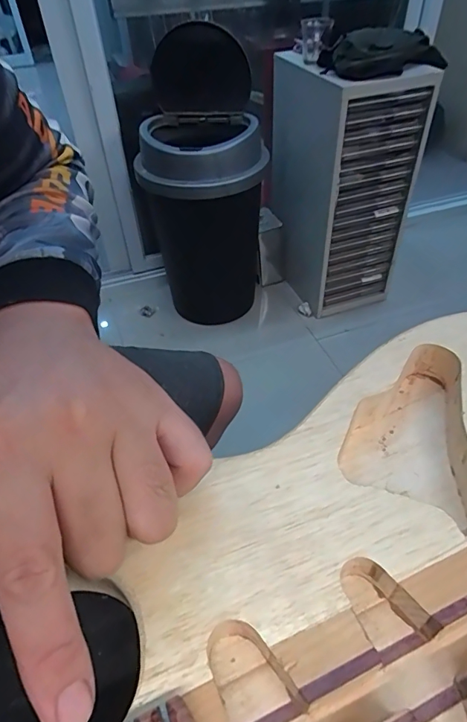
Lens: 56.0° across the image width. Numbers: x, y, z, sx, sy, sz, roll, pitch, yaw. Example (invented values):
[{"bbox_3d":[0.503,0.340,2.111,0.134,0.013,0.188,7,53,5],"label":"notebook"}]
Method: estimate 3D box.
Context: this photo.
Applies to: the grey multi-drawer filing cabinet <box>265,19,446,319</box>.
[{"bbox_3d":[0.333,-0.557,1.381,0.309,0.741,0.369,-17,47,-14],"label":"grey multi-drawer filing cabinet"}]

